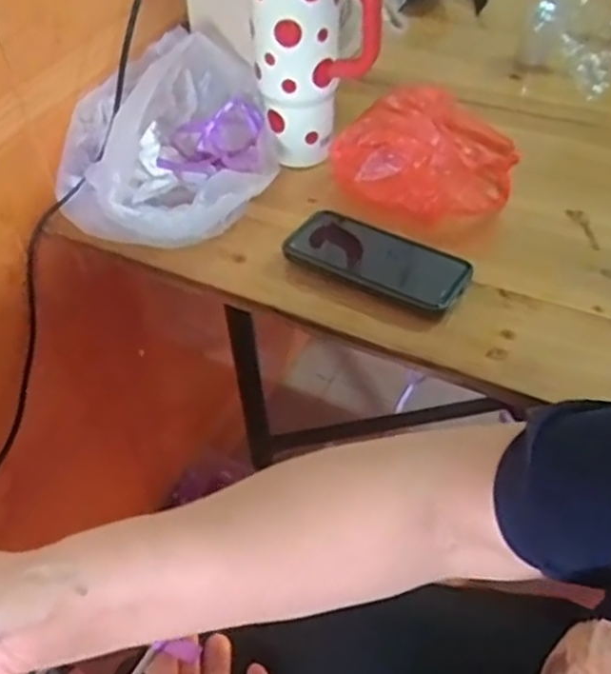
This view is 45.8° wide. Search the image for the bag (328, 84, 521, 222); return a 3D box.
[{"bbox_3d":[0.133,-0.195,0.744,0.176,0.053,0.190,24,52,23],"label":"bag"}]

